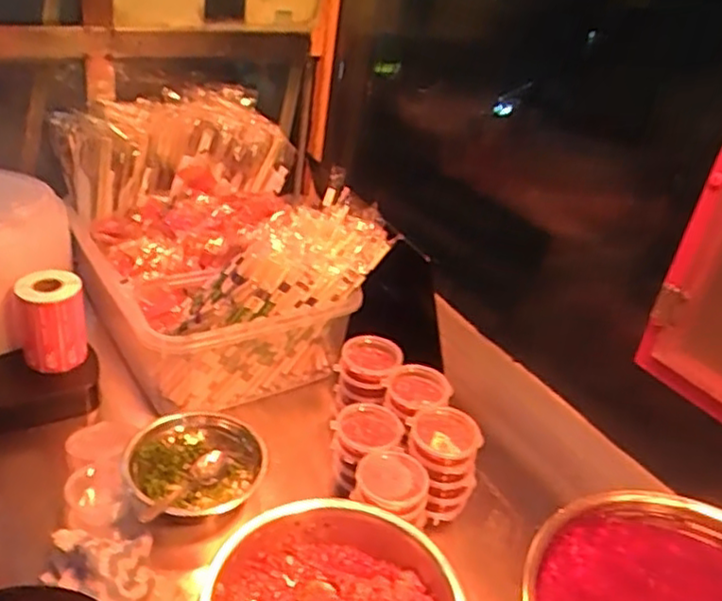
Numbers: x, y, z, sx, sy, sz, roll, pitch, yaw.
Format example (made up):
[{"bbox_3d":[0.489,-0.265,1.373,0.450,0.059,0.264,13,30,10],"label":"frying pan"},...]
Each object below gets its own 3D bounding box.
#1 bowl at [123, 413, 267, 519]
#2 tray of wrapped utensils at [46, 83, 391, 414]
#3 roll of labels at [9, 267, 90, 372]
[{"bbox_3d":[-0.159,0.161,0.663,0.128,0.048,0.121,5,32,-3],"label":"bowl"},{"bbox_3d":[-0.190,-0.085,0.860,0.291,0.227,0.390,-16,39,-32],"label":"tray of wrapped utensils"},{"bbox_3d":[-0.336,0.024,0.738,0.067,0.100,0.059,-7,35,-22],"label":"roll of labels"}]

